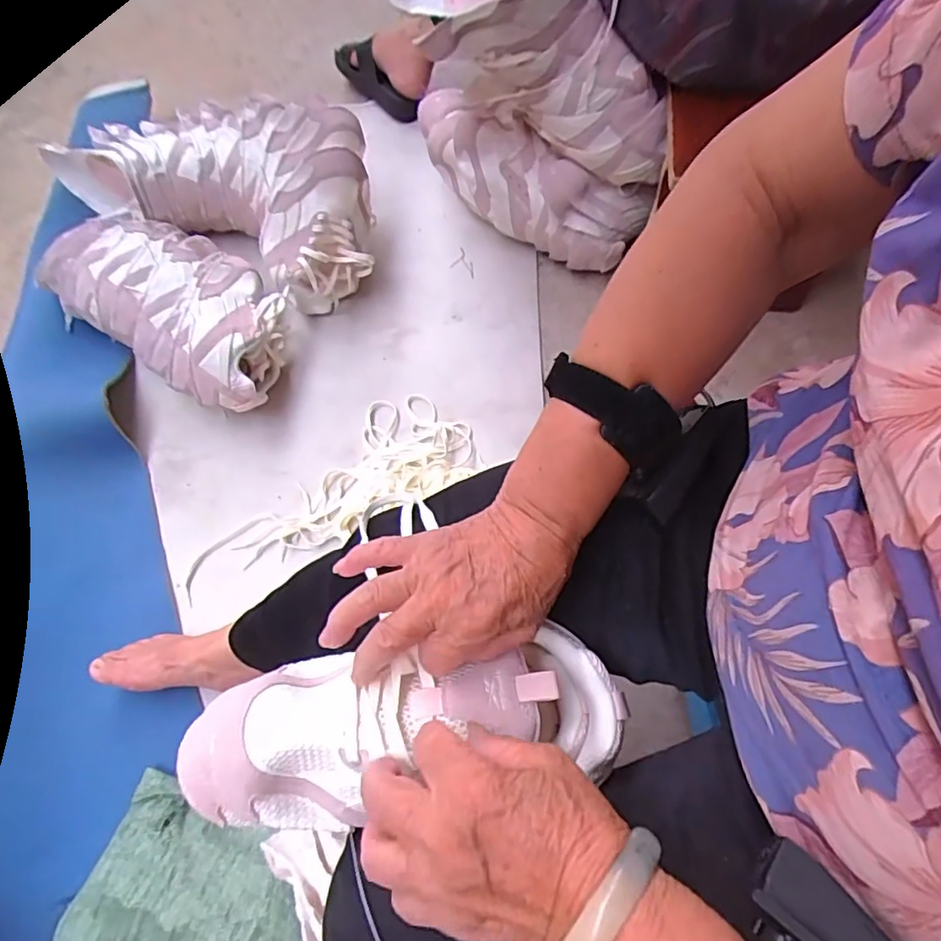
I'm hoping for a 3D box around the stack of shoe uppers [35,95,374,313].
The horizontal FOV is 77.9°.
[{"bbox_3d":[-0.347,-0.419,0.833,0.452,0.163,0.206,22,68,9],"label":"stack of shoe uppers"}]

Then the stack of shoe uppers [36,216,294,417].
[{"bbox_3d":[-0.398,-0.229,0.793,0.335,0.104,0.195,28,69,11],"label":"stack of shoe uppers"}]

